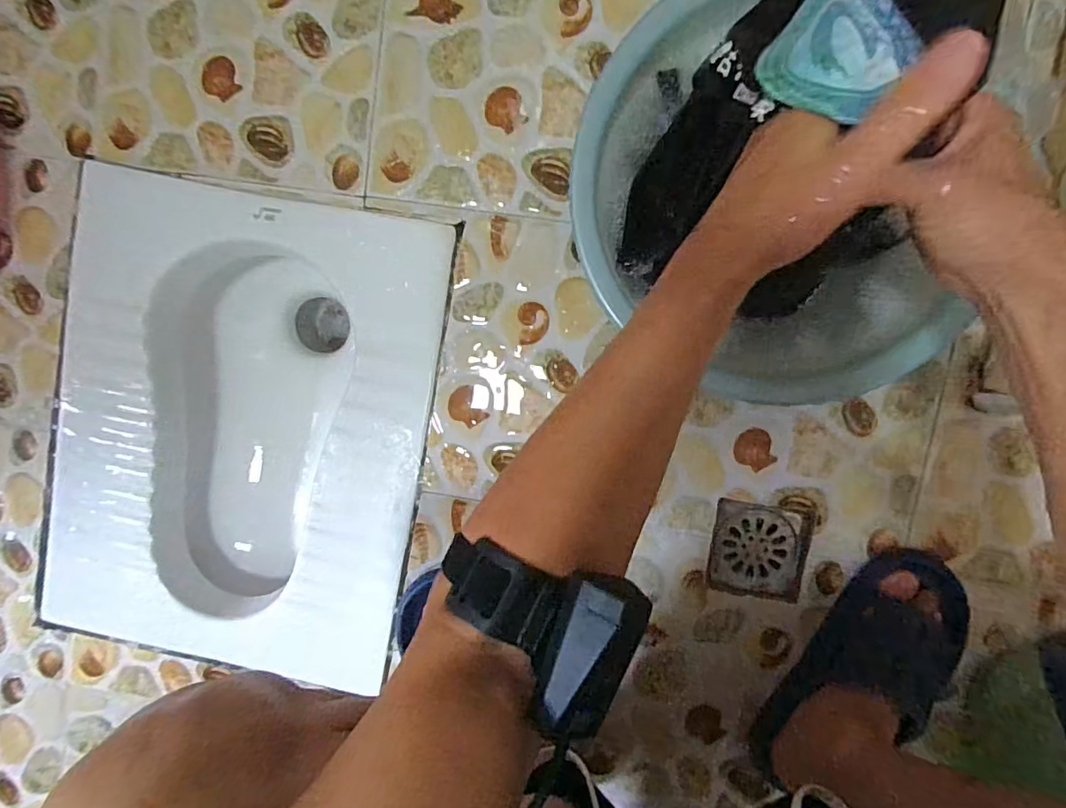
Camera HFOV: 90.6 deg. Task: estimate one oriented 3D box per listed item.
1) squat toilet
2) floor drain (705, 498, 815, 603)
[{"bbox_3d":[-0.322,0.024,0.678,0.419,0.214,0.516,12,97,4],"label":"squat toilet"},{"bbox_3d":[0.237,0.155,0.560,0.097,0.017,0.100,9,97,4],"label":"floor drain"}]

